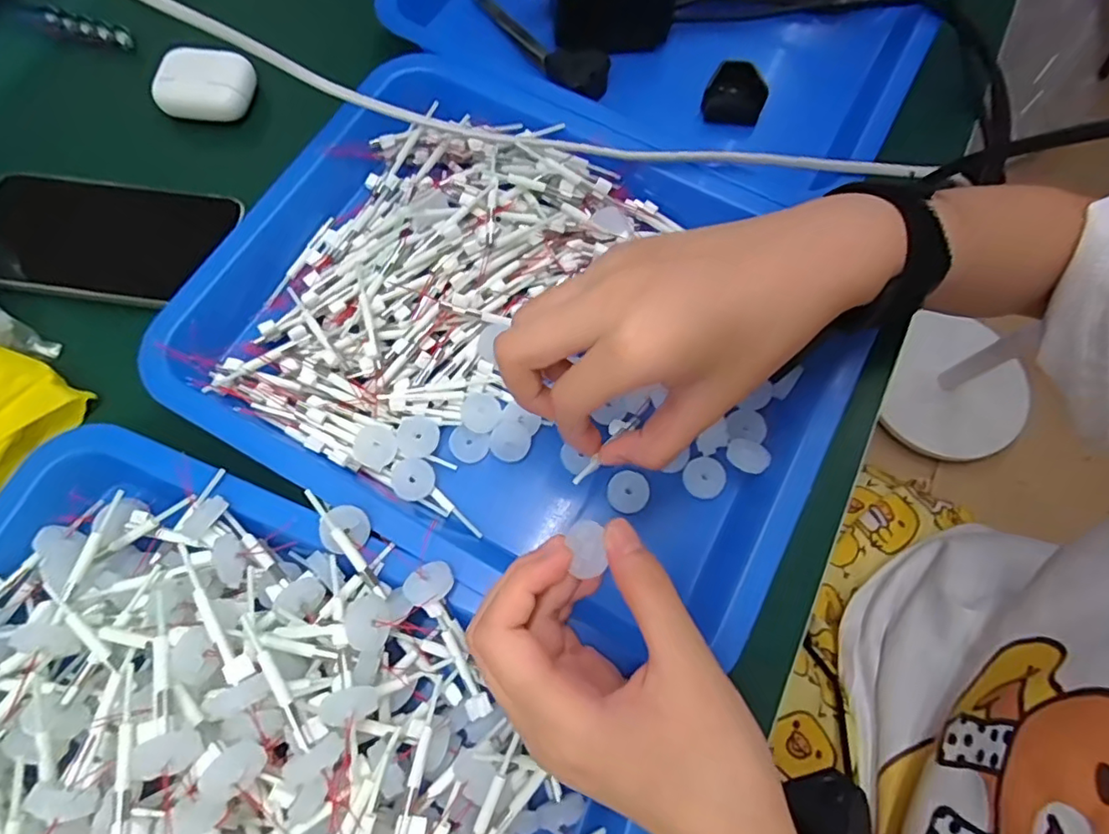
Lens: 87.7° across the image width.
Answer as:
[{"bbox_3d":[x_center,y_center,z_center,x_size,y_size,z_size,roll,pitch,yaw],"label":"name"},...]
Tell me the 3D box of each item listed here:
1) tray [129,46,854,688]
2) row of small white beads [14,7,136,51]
[{"bbox_3d":[-0.025,-0.051,0.316,0.320,0.036,0.249,27,73,8],"label":"tray"},{"bbox_3d":[-0.327,-0.266,0.396,0.082,0.008,0.015,15,72,4],"label":"row of small white beads"}]

